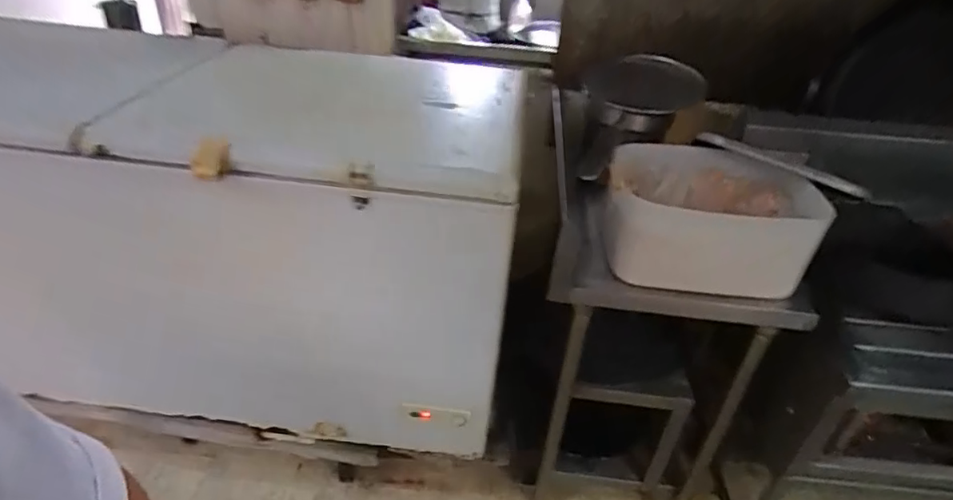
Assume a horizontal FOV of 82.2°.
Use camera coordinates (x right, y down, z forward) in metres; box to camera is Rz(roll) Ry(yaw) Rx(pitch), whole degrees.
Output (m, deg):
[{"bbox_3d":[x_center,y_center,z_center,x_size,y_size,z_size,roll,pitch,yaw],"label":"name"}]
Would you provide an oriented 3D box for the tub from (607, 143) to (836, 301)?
[{"bbox_3d":[0.464,-0.071,1.139,0.380,0.173,0.284,6,34,1],"label":"tub"}]

